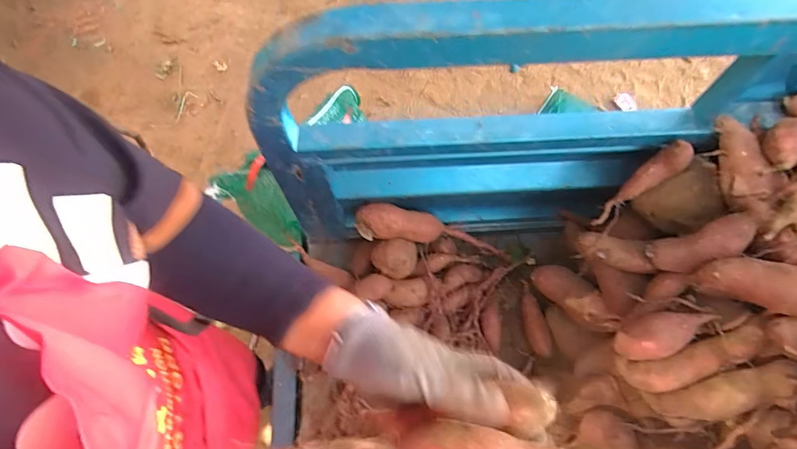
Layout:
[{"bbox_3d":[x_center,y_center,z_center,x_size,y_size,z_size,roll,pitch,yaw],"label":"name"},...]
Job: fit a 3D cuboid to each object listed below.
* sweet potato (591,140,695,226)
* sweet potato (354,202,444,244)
[{"bbox_3d":[0.295,-0.050,0.514,0.026,0.133,0.031,-7,55,-52],"label":"sweet potato"},{"bbox_3d":[0.004,0.002,0.657,0.141,0.053,0.045,8,63,-25],"label":"sweet potato"}]

